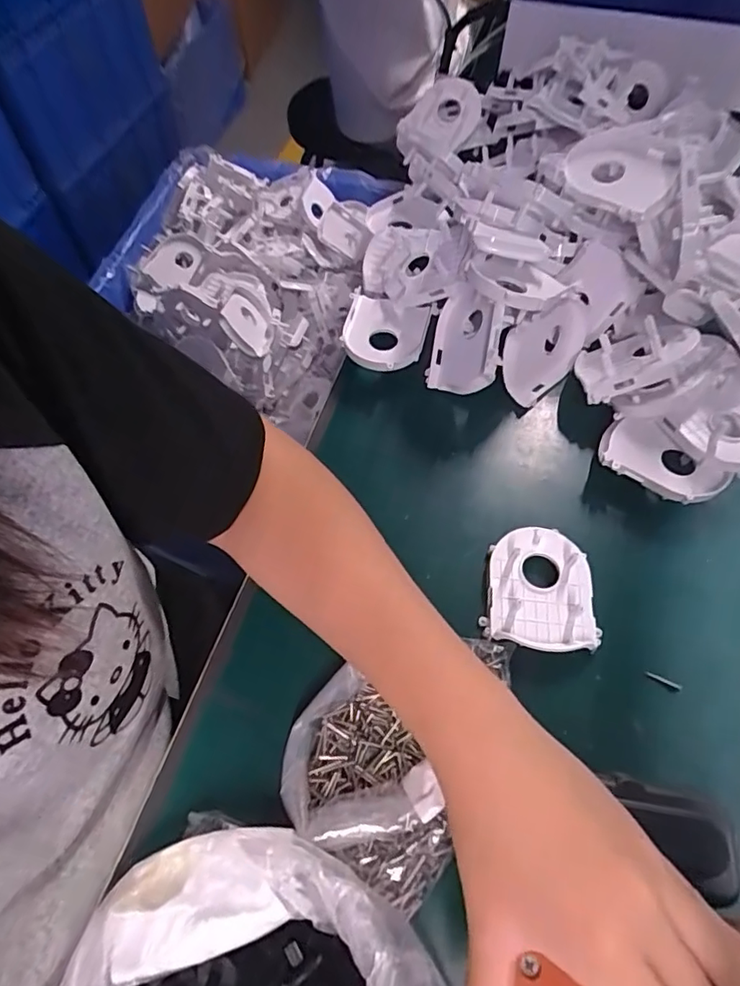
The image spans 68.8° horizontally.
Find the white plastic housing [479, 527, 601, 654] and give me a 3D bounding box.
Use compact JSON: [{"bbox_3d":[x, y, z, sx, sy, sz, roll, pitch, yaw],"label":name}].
[{"bbox_3d":[0.110,0.061,0.347,0.066,0.021,0.080,11,62,6],"label":"white plastic housing"}]

